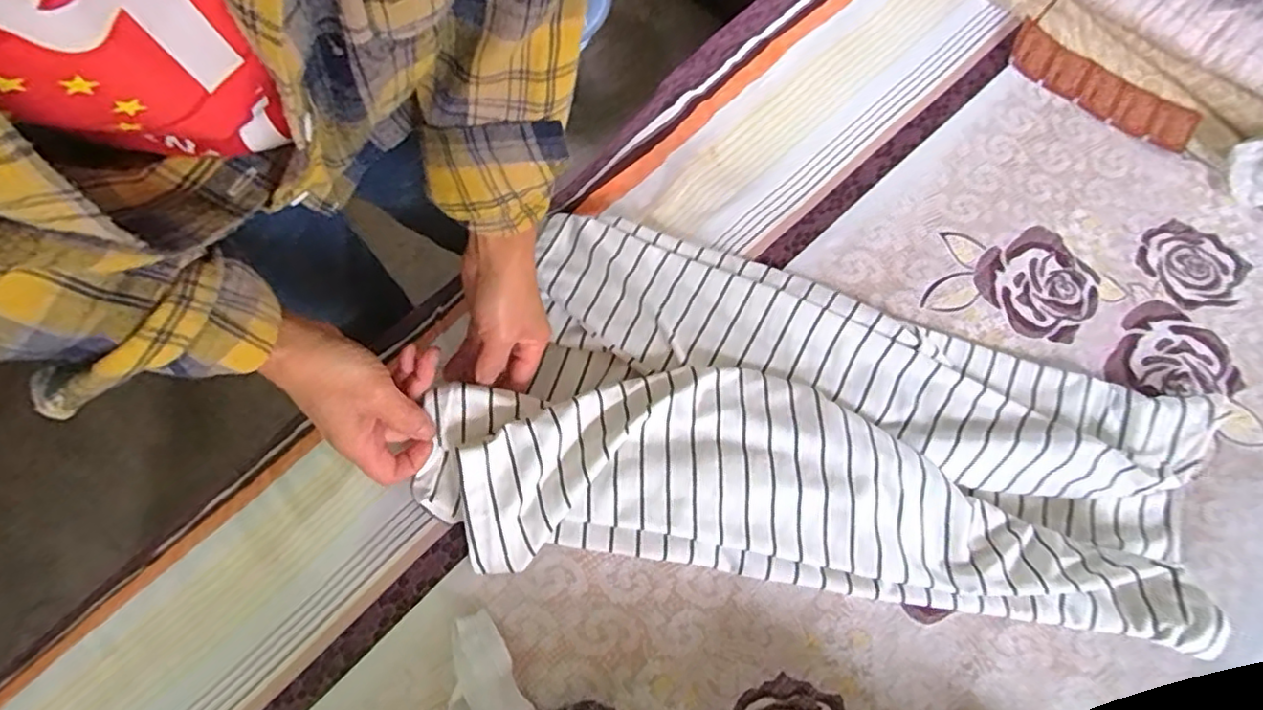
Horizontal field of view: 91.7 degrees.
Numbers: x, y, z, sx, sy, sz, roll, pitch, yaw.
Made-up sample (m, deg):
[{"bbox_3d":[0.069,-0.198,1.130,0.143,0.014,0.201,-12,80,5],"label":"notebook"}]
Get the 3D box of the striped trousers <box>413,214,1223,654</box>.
[{"bbox_3d":[0.162,0.051,0.506,0.593,0.055,0.283,11,71,-1],"label":"striped trousers"}]

